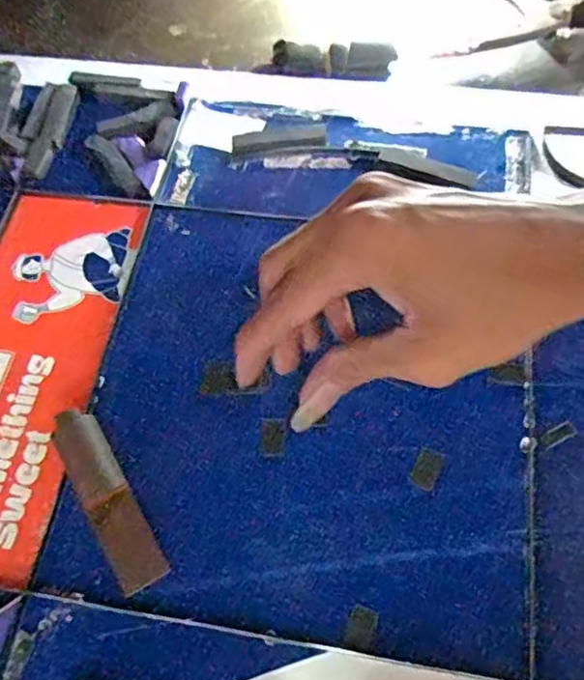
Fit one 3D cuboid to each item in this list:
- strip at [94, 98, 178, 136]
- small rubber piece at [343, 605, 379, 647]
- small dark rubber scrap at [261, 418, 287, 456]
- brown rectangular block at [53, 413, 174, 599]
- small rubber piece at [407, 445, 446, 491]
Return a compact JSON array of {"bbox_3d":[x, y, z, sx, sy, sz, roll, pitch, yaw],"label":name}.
[{"bbox_3d":[-0.089,-0.128,0.358,0.046,0.005,0.014,-22,62,-6],"label":"strip"},{"bbox_3d":[0.027,0.110,0.238,0.011,0.004,0.014,16,64,14],"label":"small rubber piece"},{"bbox_3d":[-0.009,0.043,0.277,0.011,0.004,0.017,4,62,8],"label":"small dark rubber scrap"},{"bbox_3d":[-0.077,0.065,0.258,0.019,0.007,0.077,-28,80,-10],"label":"brown rectangular block"},{"bbox_3d":[0.058,0.055,0.268,0.011,0.004,0.017,23,66,17],"label":"small rubber piece"}]

